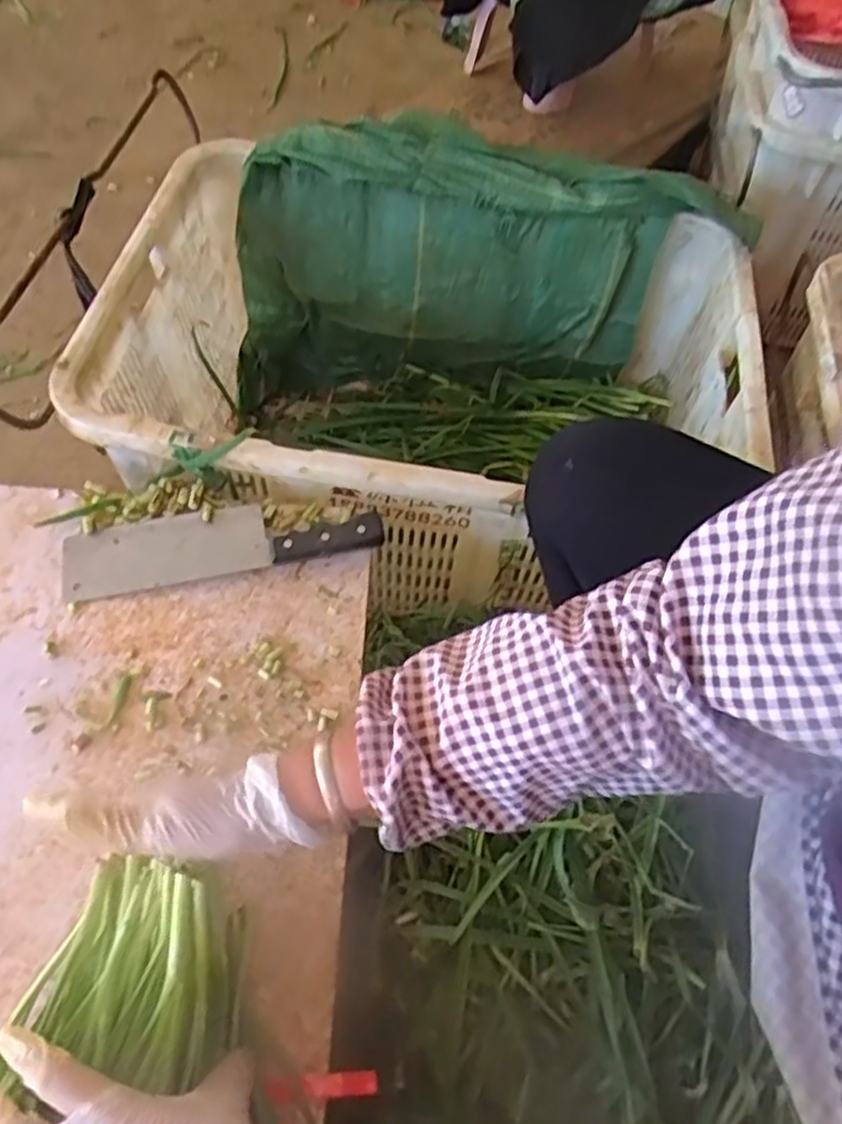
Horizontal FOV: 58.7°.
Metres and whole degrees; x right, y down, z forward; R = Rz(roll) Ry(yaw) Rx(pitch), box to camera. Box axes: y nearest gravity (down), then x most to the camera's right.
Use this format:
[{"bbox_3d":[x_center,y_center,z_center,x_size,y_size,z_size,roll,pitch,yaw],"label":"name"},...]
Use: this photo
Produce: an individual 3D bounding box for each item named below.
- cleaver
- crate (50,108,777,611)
[{"bbox_3d":[-0.173,-0.022,0.654,0.268,0.021,0.067,-9,60,-8],"label":"cleaver"},{"bbox_3d":[0.005,-0.166,0.863,0.637,0.390,0.462,8,59,2],"label":"crate"}]

